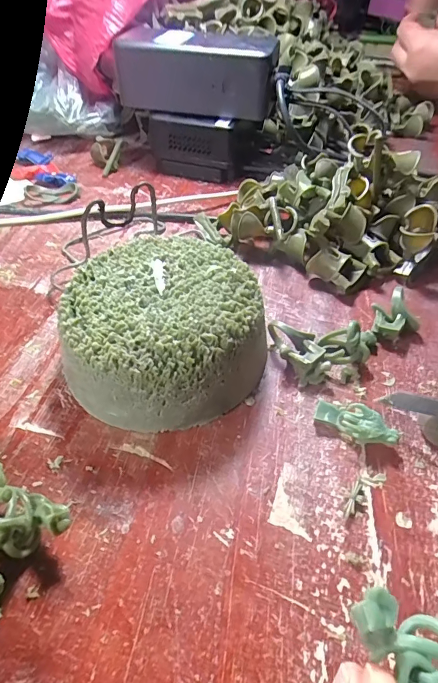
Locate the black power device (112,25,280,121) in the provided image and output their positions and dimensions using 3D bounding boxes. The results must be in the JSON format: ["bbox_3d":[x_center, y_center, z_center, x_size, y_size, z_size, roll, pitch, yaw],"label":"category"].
[{"bbox_3d":[-0.020,-0.221,0.338,0.129,0.054,0.043,14,49,11],"label":"black power device"}]

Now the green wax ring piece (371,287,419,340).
[{"bbox_3d":[0.102,-0.014,0.246,0.026,0.019,0.023,-19,51,-18],"label":"green wax ring piece"}]

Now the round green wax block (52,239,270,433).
[{"bbox_3d":[-0.028,-0.008,0.219,0.096,0.047,0.097,1,47,-1],"label":"round green wax block"}]

